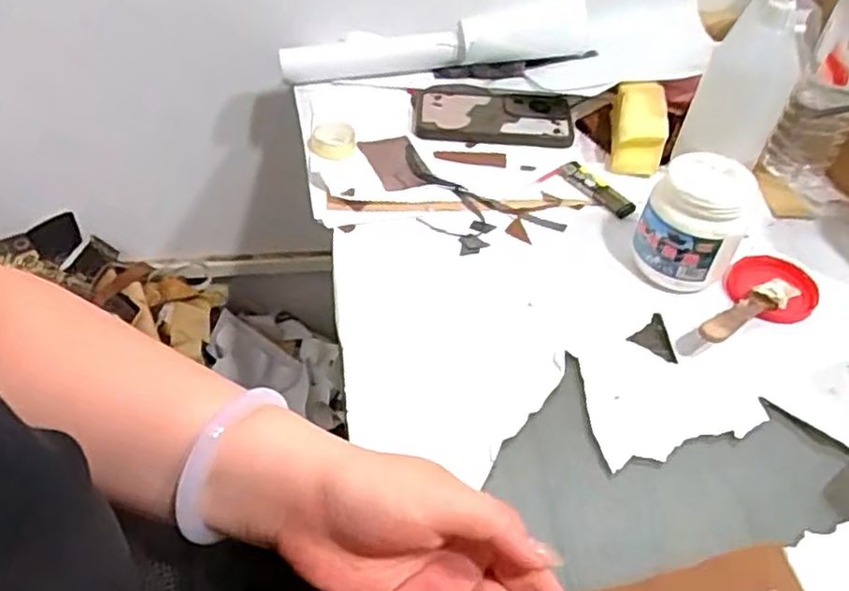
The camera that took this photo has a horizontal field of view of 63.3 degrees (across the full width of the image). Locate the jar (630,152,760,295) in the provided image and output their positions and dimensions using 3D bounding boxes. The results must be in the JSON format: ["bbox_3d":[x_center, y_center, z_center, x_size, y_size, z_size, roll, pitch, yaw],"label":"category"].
[{"bbox_3d":[0.215,-0.056,0.555,0.075,0.093,0.071,2,45,-2],"label":"jar"}]

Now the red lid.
[{"bbox_3d":[0.286,-0.006,0.569,0.074,0.014,0.062,-1,45,-5],"label":"red lid"}]

